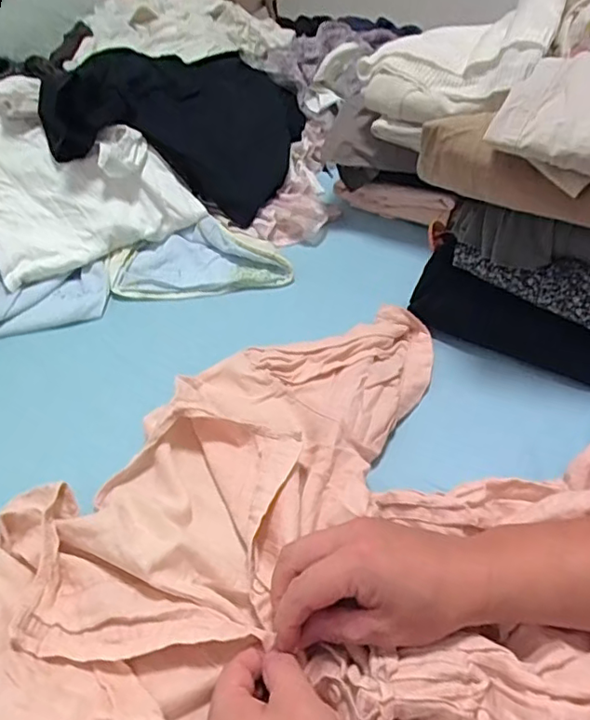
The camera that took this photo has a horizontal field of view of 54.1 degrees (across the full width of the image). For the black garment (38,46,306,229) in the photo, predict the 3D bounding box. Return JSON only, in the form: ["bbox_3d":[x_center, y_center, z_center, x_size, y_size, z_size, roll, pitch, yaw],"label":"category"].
[{"bbox_3d":[-0.150,-0.358,0.827,0.280,0.164,0.345,4,45,10],"label":"black garment"}]

